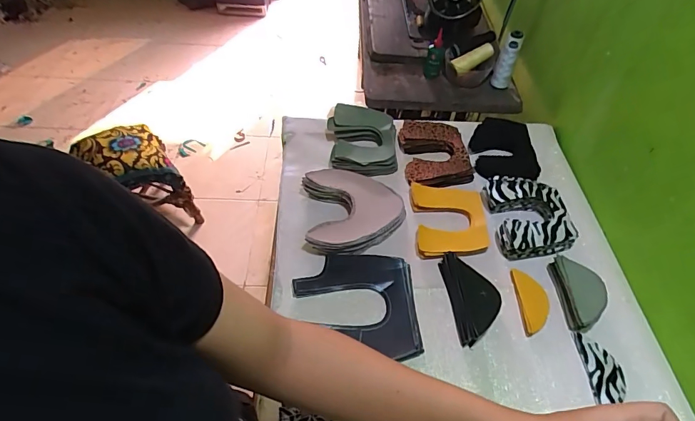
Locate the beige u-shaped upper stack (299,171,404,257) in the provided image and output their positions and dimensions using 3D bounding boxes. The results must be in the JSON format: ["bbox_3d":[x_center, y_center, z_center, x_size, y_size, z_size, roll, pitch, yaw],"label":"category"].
[{"bbox_3d":[0.011,-0.004,0.736,0.165,0.052,0.168,-1,51,-5],"label":"beige u-shaped upper stack"}]

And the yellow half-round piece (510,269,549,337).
[{"bbox_3d":[0.291,0.142,0.656,0.046,0.018,0.107,3,50,-1],"label":"yellow half-round piece"}]

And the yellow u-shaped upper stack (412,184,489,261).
[{"bbox_3d":[0.182,0.014,0.746,0.125,0.026,0.161,3,51,-1],"label":"yellow u-shaped upper stack"}]

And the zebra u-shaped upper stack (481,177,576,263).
[{"bbox_3d":[0.324,0.007,0.742,0.131,0.049,0.155,0,51,-4],"label":"zebra u-shaped upper stack"}]

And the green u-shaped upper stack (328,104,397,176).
[{"bbox_3d":[0.031,-0.141,0.848,0.132,0.056,0.163,-2,51,-6],"label":"green u-shaped upper stack"}]

